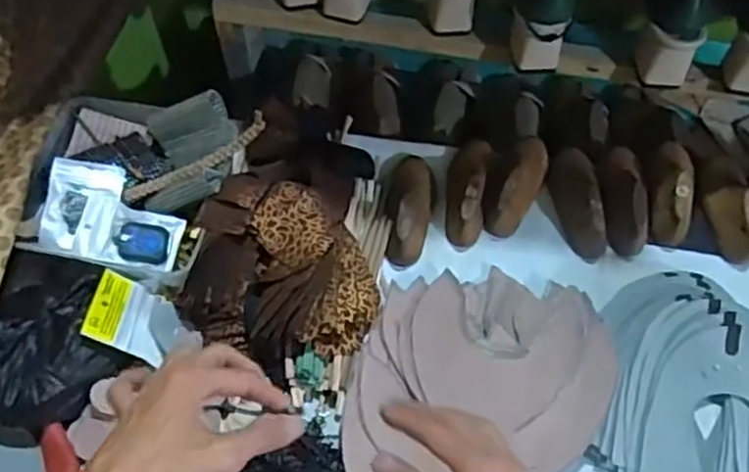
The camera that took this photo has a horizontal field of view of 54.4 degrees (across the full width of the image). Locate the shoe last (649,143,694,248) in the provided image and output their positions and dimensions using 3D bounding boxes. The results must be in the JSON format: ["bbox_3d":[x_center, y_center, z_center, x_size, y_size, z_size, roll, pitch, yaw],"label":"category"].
[{"bbox_3d":[0.332,-0.057,0.807,0.050,0.053,0.125,8,59,4],"label":"shoe last"}]

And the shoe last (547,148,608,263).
[{"bbox_3d":[0.224,-0.044,0.806,0.051,0.044,0.135,-5,59,-4],"label":"shoe last"}]

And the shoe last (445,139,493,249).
[{"bbox_3d":[0.105,-0.058,0.809,0.049,0.047,0.133,8,59,4],"label":"shoe last"}]

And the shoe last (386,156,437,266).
[{"bbox_3d":[0.039,-0.034,0.800,0.050,0.052,0.134,8,59,4],"label":"shoe last"}]

